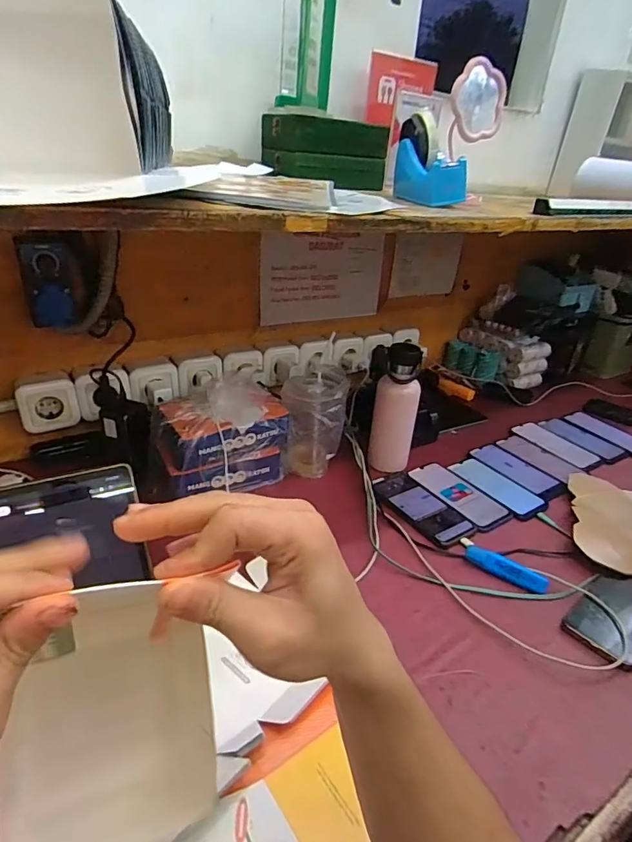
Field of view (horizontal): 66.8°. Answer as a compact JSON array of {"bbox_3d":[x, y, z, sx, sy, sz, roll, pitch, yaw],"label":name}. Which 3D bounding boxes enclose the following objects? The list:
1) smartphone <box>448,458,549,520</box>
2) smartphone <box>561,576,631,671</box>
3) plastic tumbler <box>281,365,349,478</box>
[{"bbox_3d":[0.303,0.112,0.810,0.071,0.015,0.161,-23,38,-30],"label":"smartphone"},{"bbox_3d":[0.362,0.226,0.572,0.141,0.014,0.078,-26,29,-36],"label":"smartphone"},{"bbox_3d":[-0.004,0.000,0.787,0.098,0.170,0.086,5,28,2],"label":"plastic tumbler"}]

